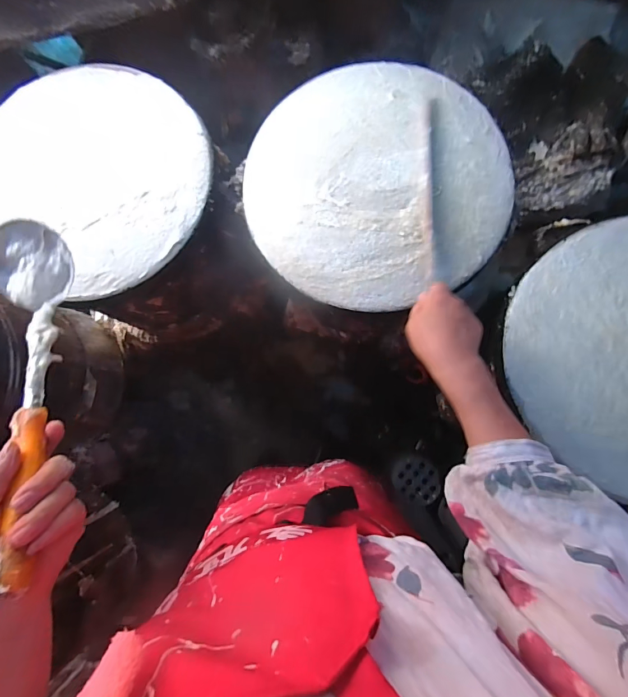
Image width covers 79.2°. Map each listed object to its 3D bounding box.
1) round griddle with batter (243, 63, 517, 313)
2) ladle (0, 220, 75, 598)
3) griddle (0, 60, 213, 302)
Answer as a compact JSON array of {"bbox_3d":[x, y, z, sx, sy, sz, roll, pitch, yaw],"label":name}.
[{"bbox_3d":[0.088,-0.240,0.542,0.362,0.021,0.355,-1,82,5],"label":"round griddle with batter"},{"bbox_3d":[-0.275,0.021,0.349,0.087,0.059,0.359,-23,58,2],"label":"ladle"},{"bbox_3d":[-0.345,-0.270,0.576,0.374,0.032,0.339,25,85,8],"label":"griddle"}]

